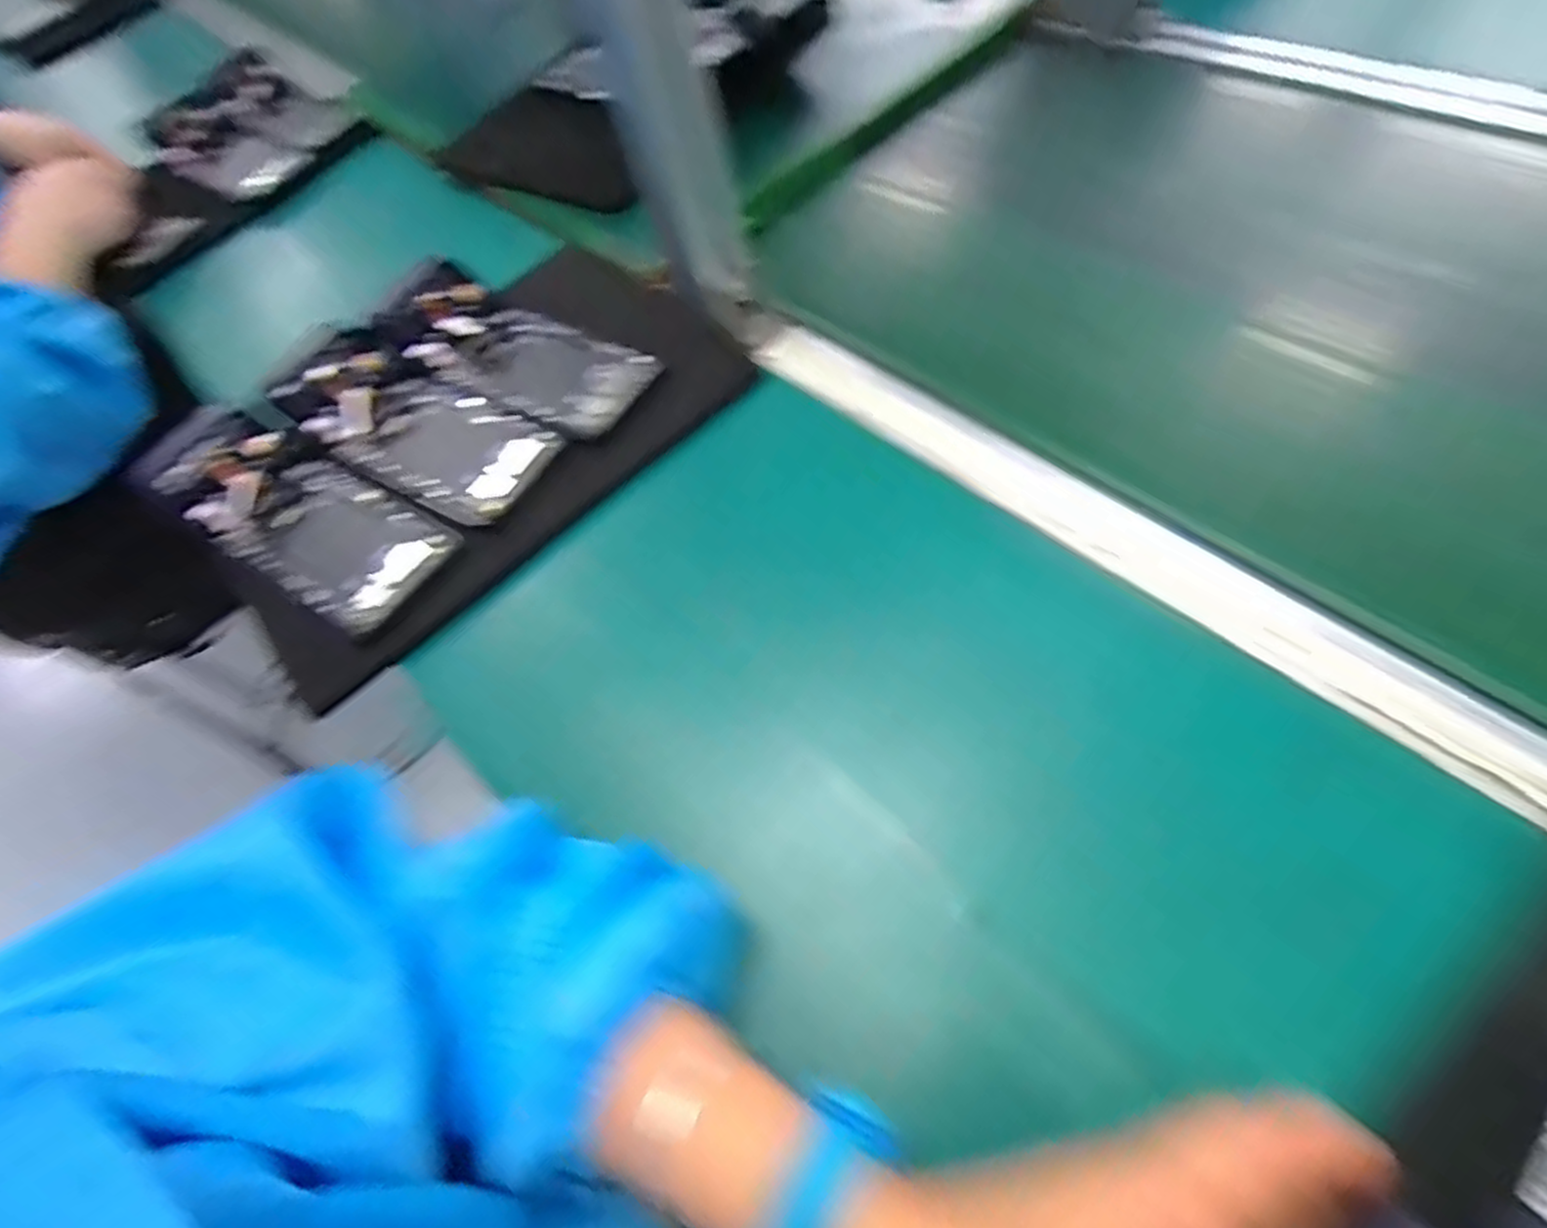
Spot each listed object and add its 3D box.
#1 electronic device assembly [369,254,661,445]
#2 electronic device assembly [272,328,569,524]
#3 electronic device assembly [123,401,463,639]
[{"bbox_3d":[-0.181,-0.189,0.537,0.206,0.041,0.088,26,68,24],"label":"electronic device assembly"},{"bbox_3d":[-0.245,-0.133,0.512,0.203,0.040,0.089,24,66,24],"label":"electronic device assembly"},{"bbox_3d":[-0.303,-0.072,0.484,0.212,0.039,0.089,25,67,24],"label":"electronic device assembly"}]

